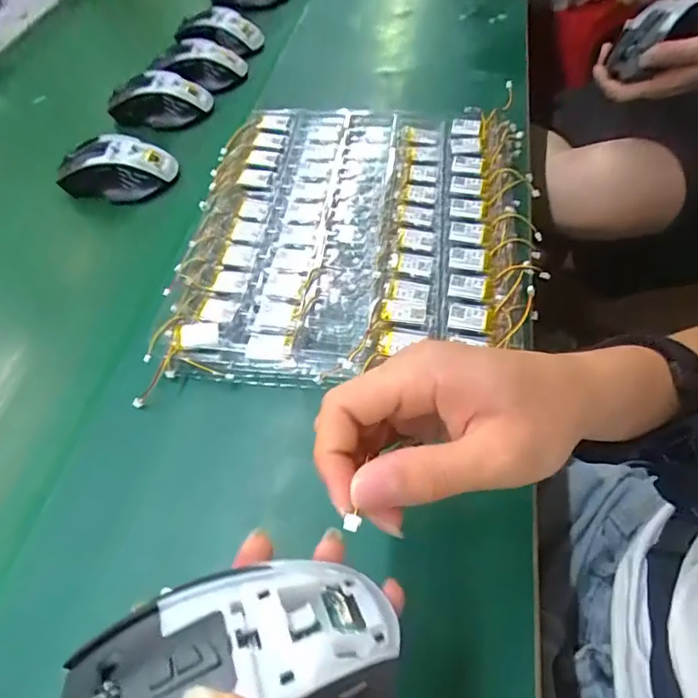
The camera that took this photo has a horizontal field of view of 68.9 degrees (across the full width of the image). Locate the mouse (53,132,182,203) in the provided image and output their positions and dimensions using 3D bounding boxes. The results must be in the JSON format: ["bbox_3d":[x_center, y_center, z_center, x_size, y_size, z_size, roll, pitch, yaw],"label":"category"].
[{"bbox_3d":[-0.229,-0.181,0.504,0.109,0.042,0.053,-4,54,1],"label":"mouse"}]

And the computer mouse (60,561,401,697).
[{"bbox_3d":[-0.037,0.108,0.167,0.108,0.037,0.063,-13,55,-5],"label":"computer mouse"}]

